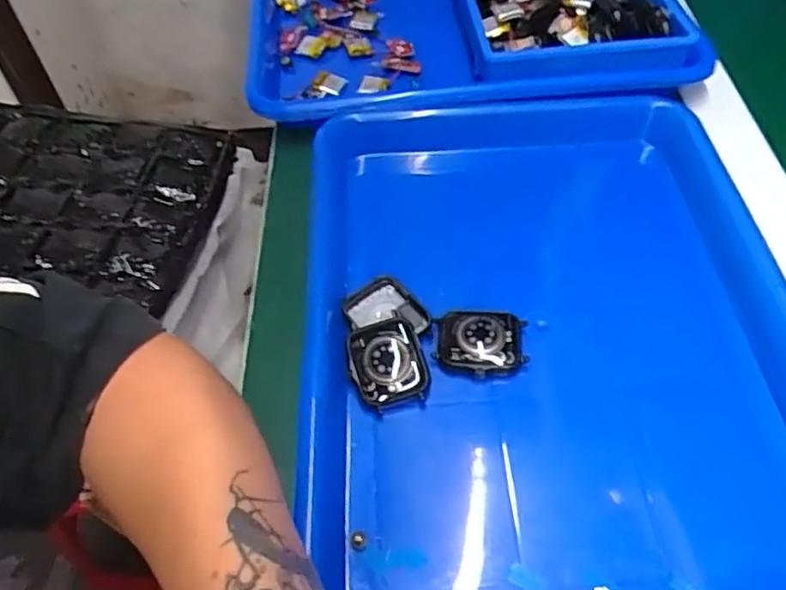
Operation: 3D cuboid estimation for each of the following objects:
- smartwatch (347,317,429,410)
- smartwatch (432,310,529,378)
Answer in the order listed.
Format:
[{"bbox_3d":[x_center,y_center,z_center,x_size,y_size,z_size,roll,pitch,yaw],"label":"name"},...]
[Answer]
[{"bbox_3d":[-0.003,0.034,0.328,0.036,0.008,0.042,-14,76,-2],"label":"smartwatch"},{"bbox_3d":[0.046,0.024,0.340,0.047,0.013,0.035,-1,52,2],"label":"smartwatch"}]

